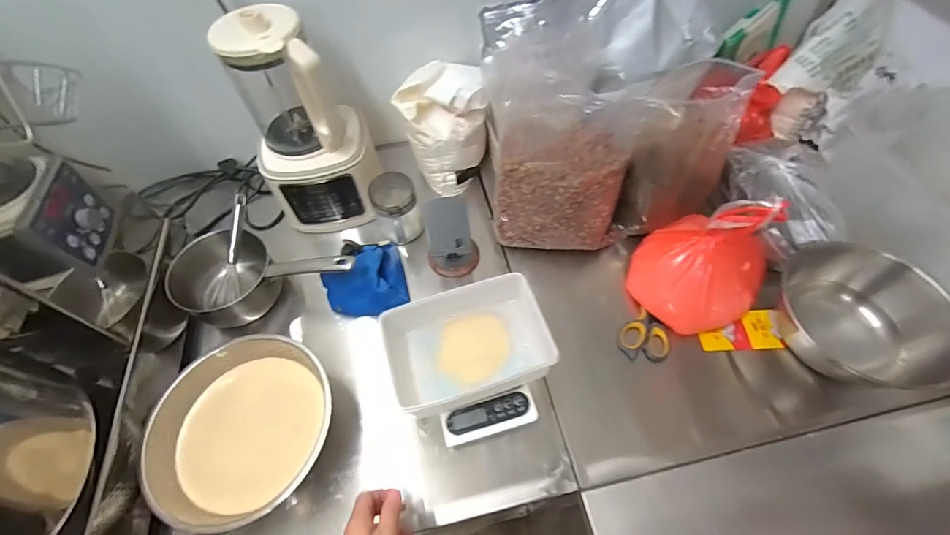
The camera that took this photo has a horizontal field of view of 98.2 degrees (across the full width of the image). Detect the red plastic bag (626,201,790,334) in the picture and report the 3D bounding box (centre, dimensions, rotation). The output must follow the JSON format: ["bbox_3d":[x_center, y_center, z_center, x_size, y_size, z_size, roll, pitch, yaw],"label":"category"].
[{"bbox_3d":[0.364,-0.026,0.631,0.185,0.172,0.205,38,67,24],"label":"red plastic bag"}]

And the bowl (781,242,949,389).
[{"bbox_3d":[0.555,0.072,0.591,0.212,0.103,0.170,2,58,5],"label":"bowl"}]

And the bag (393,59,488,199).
[{"bbox_3d":[-0.062,-0.269,0.804,0.133,0.199,0.131,39,67,24],"label":"bag"}]

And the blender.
[{"bbox_3d":[-0.287,-0.230,0.705,0.187,0.354,0.168,-14,58,-6],"label":"blender"}]

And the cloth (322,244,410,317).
[{"bbox_3d":[-0.191,0.014,0.704,0.135,0.056,0.134,-14,58,-5],"label":"cloth"}]

